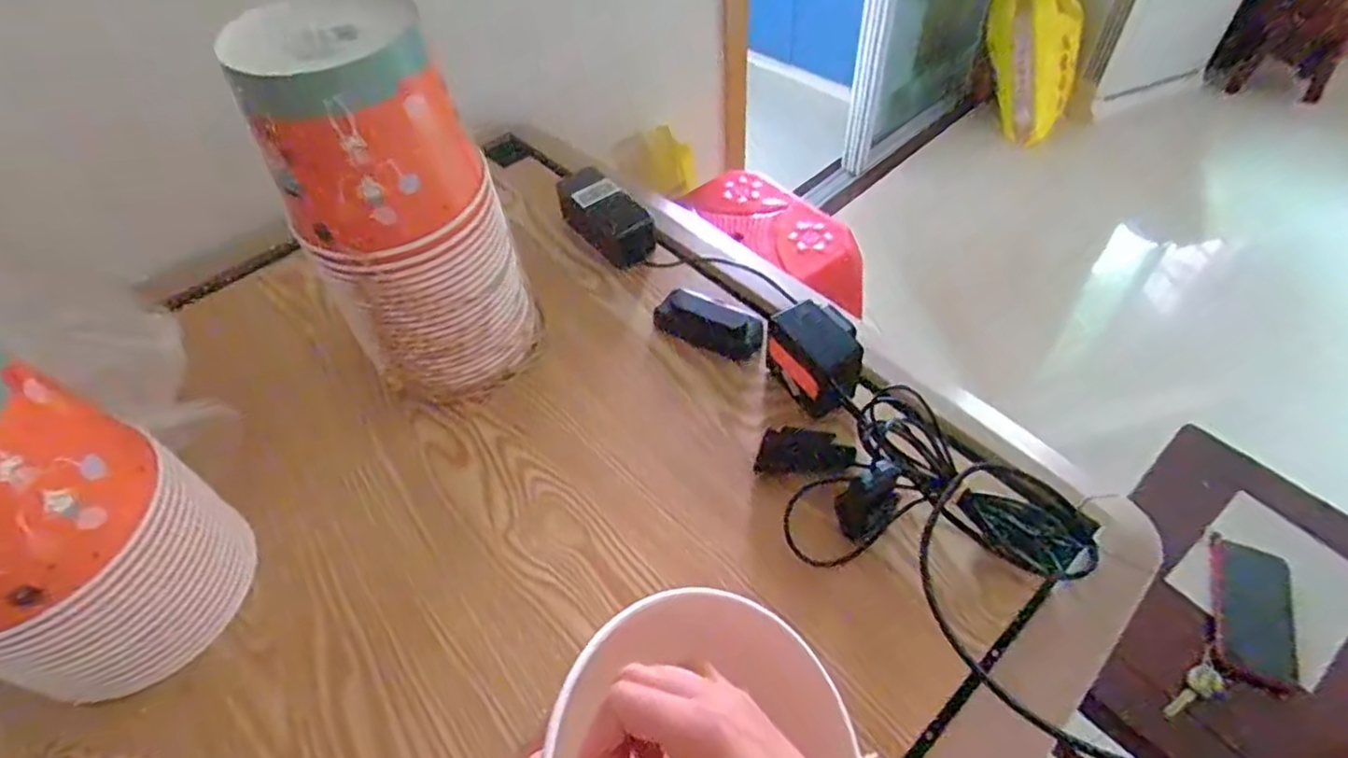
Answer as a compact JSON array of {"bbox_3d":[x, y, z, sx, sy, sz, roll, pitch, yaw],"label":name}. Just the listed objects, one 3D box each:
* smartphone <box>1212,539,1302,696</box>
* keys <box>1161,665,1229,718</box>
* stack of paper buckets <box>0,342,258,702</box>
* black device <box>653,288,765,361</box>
[{"bbox_3d":[0.671,0.269,0.786,0.074,0.009,0.165,8,56,25],"label":"smartphone"},{"bbox_3d":[0.574,0.347,0.752,0.077,0.013,0.031,-38,56,2],"label":"keys"},{"bbox_3d":[-0.409,0.097,0.431,0.132,0.258,0.150,15,54,16],"label":"stack of paper buckets"},{"bbox_3d":[0.036,-0.057,0.674,0.108,0.034,0.048,23,56,21],"label":"black device"}]

